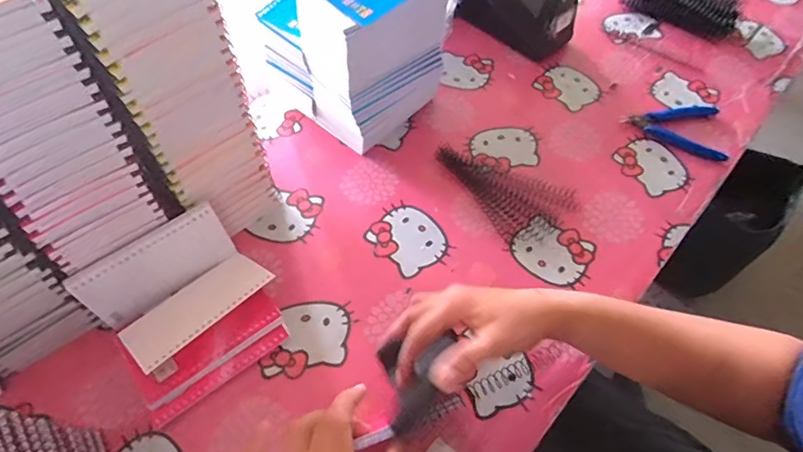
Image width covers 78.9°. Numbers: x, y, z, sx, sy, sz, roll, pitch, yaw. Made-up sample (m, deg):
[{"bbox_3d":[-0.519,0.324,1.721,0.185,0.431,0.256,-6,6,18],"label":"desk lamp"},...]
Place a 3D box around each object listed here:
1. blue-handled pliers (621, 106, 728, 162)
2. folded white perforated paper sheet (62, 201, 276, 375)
[{"bbox_3d":[0.337,-0.122,0.600,0.115,0.012,0.087,5,57,4],"label":"blue-handled pliers"},{"bbox_3d":[-0.202,0.058,0.448,0.092,0.080,0.131,39,65,23],"label":"folded white perforated paper sheet"}]

